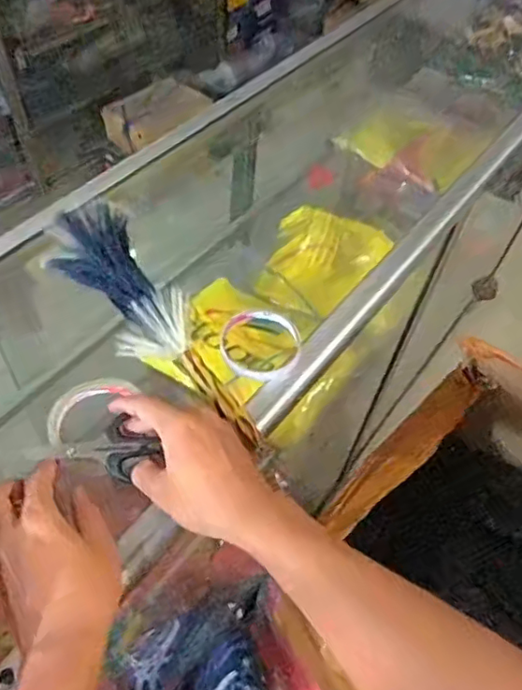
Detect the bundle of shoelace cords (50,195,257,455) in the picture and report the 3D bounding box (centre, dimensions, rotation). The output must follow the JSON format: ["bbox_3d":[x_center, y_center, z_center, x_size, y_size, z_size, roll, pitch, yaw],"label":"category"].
[{"bbox_3d":[-0.104,-0.024,0.583,0.075,0.056,0.305,-29,60,-23],"label":"bundle of shoelace cords"}]

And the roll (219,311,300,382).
[{"bbox_3d":[0.001,0.001,0.609,0.083,0.019,0.090,2,53,-2],"label":"roll"}]

